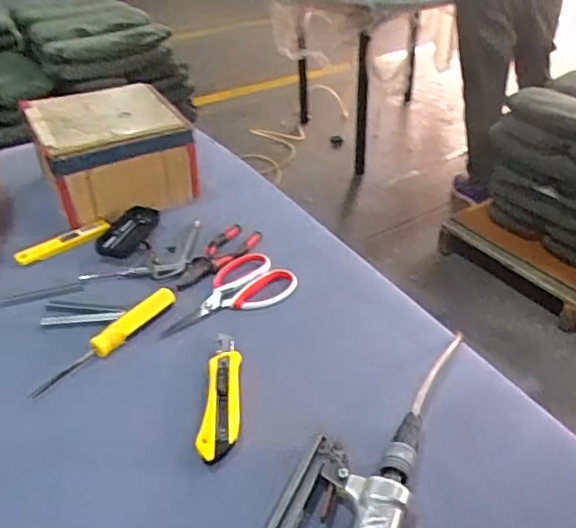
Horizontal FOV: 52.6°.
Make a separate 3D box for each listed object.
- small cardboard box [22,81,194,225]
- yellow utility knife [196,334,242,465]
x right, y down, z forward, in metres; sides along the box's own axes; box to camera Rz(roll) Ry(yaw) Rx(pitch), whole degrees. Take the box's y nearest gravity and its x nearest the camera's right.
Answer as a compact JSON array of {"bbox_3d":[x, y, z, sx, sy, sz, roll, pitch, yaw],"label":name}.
[{"bbox_3d":[-0.277,-0.183,0.936,0.228,0.119,0.218,-15,40,-17],"label":"small cardboard box"},{"bbox_3d":[-0.067,0.133,0.610,0.037,0.018,0.168,0,38,1],"label":"yellow utility knife"}]

